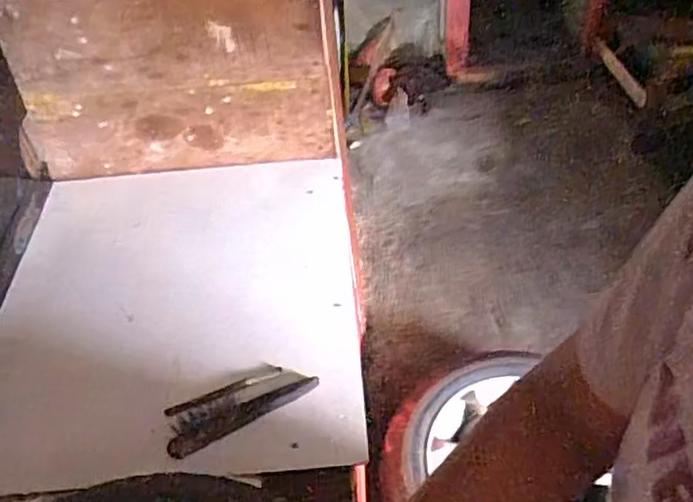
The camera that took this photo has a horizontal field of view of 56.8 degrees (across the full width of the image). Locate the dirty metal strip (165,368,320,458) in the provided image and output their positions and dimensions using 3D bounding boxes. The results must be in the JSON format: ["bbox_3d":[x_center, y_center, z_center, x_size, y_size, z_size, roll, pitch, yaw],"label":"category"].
[{"bbox_3d":[-0.149,0.200,0.870,0.204,0.013,0.080,-23,50,-17],"label":"dirty metal strip"}]

